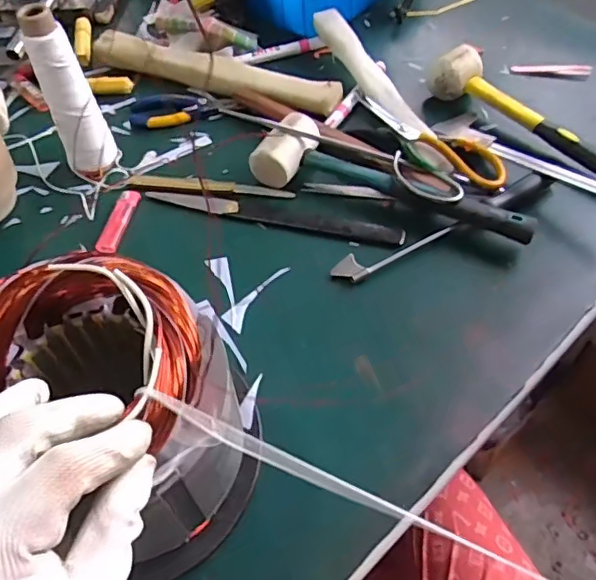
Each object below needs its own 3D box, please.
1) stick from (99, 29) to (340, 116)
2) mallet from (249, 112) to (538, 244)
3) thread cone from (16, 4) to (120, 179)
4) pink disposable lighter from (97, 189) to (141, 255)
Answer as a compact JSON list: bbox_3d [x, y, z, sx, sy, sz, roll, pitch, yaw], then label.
[{"bbox_3d":[-0.111,-0.274,0.695,0.341,0.033,0.047,20,56,15],"label":"stick"},{"bbox_3d":[0.089,-0.095,0.564,0.278,0.051,0.077,28,58,21],"label":"mallet"},{"bbox_3d":[-0.230,-0.189,0.571,0.053,0.171,0.045,-19,55,-13],"label":"thread cone"},{"bbox_3d":[-0.182,-0.070,0.574,0.022,0.010,0.085,7,53,6],"label":"pink disposable lighter"}]

